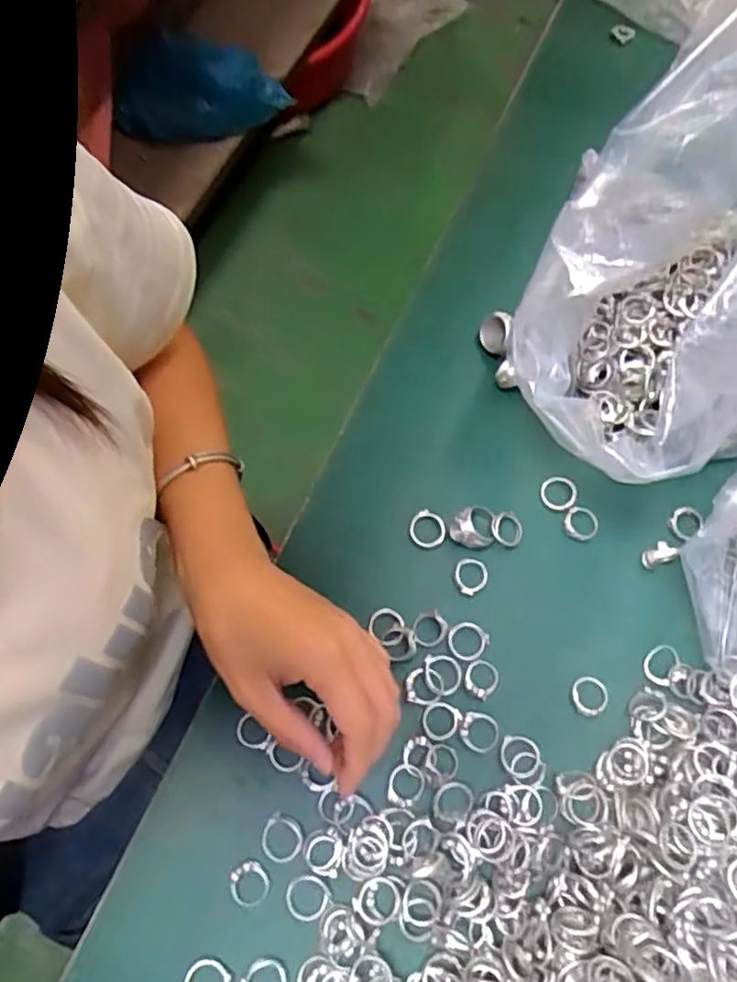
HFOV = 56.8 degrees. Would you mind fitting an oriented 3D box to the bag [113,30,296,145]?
[{"bbox_3d":[-0.304,-0.692,1.170,0.323,0.133,0.131,15,71,24],"label":"bag"}]

